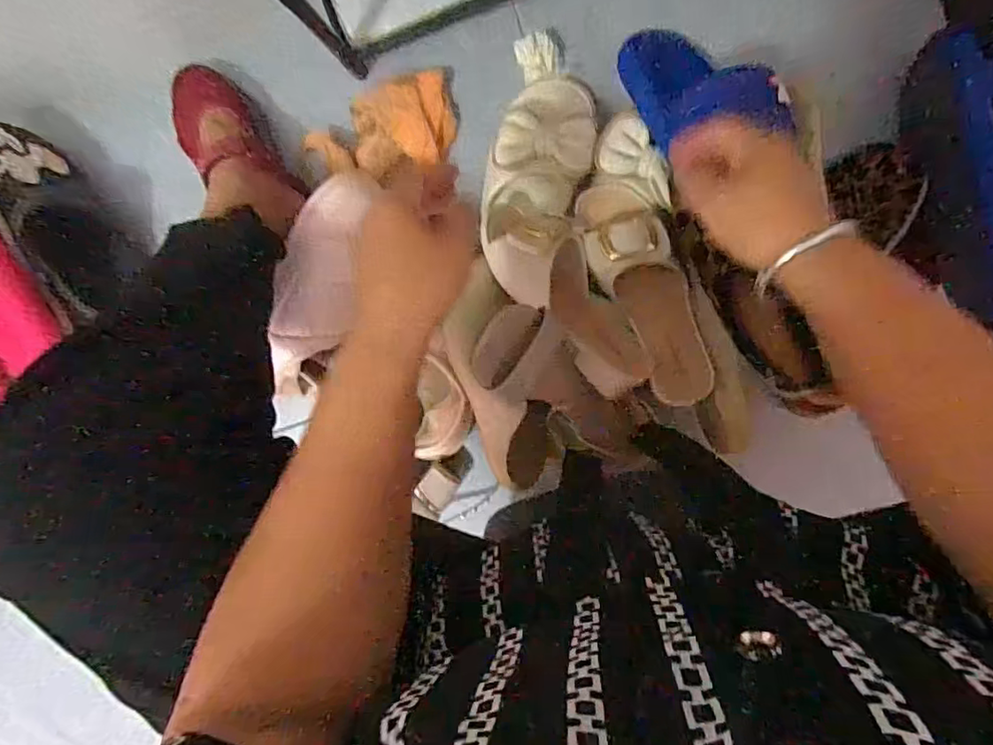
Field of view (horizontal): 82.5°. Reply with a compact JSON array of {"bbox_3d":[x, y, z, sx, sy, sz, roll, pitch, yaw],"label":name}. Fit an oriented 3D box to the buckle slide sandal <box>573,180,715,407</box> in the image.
[{"bbox_3d":[0.144,-0.076,0.543,0.074,0.050,0.227,-25,95,9],"label":"buckle slide sandal"}]

